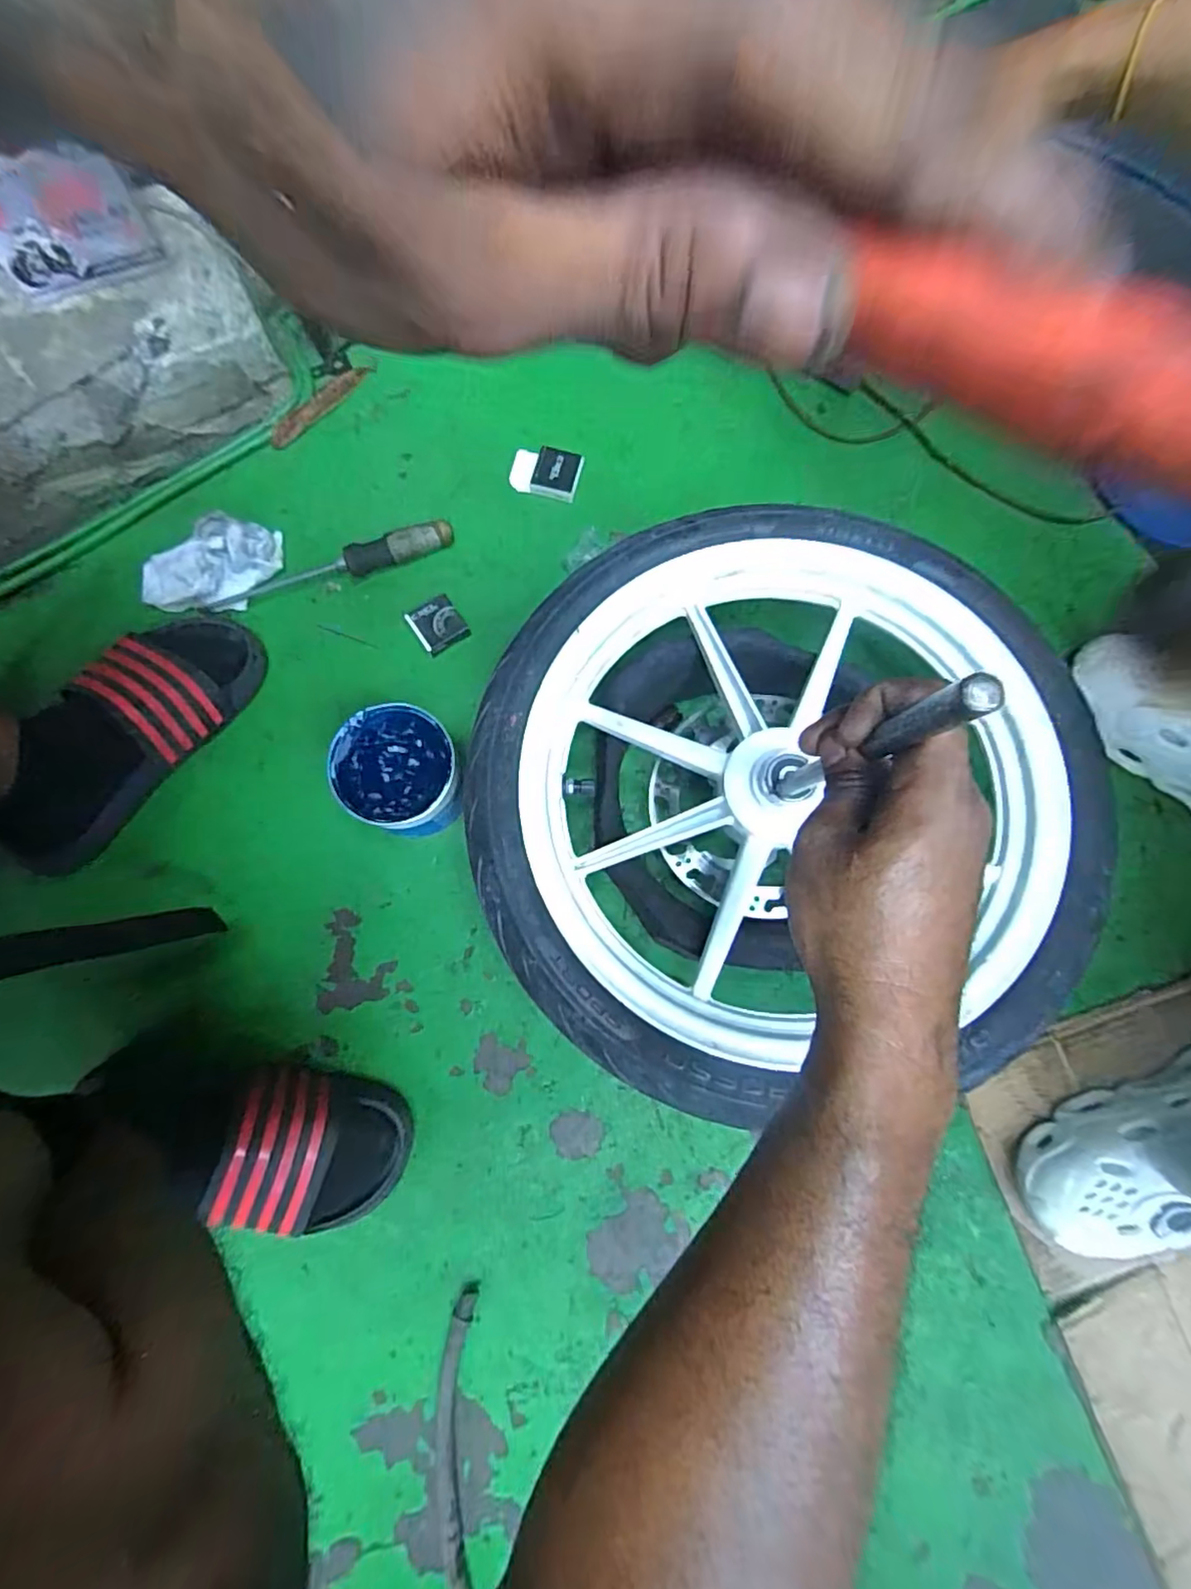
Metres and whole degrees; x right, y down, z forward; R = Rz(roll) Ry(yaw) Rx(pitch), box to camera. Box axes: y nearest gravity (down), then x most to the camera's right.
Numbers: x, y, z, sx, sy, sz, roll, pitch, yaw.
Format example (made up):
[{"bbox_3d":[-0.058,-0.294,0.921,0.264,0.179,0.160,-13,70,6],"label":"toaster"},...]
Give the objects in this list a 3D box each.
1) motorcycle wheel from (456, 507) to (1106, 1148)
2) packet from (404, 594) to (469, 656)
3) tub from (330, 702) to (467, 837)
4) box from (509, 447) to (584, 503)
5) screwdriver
[{"bbox_3d":[0.131,-0.007,0.466,0.438,0.084,0.407,-10,79,-3],"label":"motorcycle wheel"},{"bbox_3d":[-0.156,-0.167,0.609,0.046,0.016,0.047,-34,81,-7],"label":"packet"},{"bbox_3d":[-0.167,-0.018,0.545,0.099,0.096,0.097,0,79,-1],"label":"tub"},{"bbox_3d":[-0.052,-0.340,0.646,0.074,0.019,0.050,15,79,2],"label":"box"},{"bbox_3d":[-0.264,-0.224,0.615,0.250,0.026,0.024,-20,80,-5],"label":"screwdriver"}]

